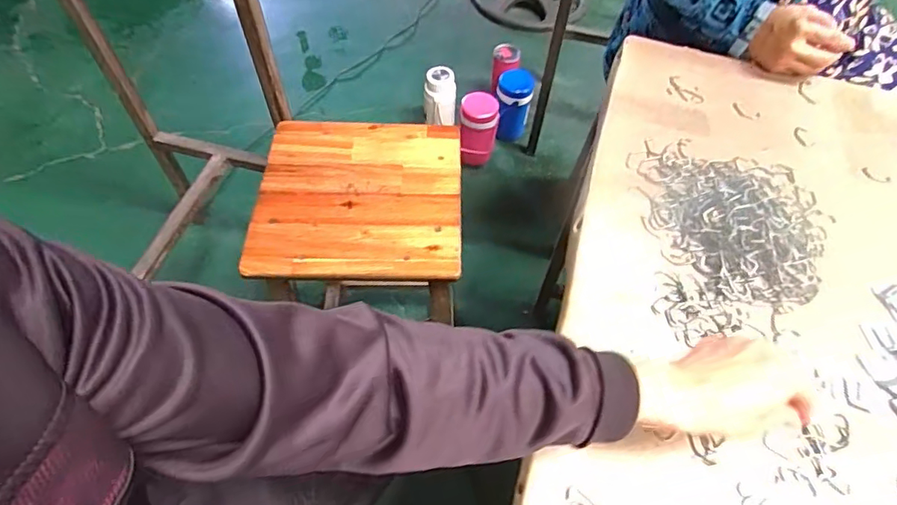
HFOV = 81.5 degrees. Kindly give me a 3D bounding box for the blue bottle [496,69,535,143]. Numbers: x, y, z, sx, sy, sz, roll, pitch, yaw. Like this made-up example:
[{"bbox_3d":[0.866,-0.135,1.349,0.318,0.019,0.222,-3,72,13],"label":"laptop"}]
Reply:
[{"bbox_3d":[0.204,-0.457,1.664,0.111,0.227,0.105,12,56,7],"label":"blue bottle"}]

